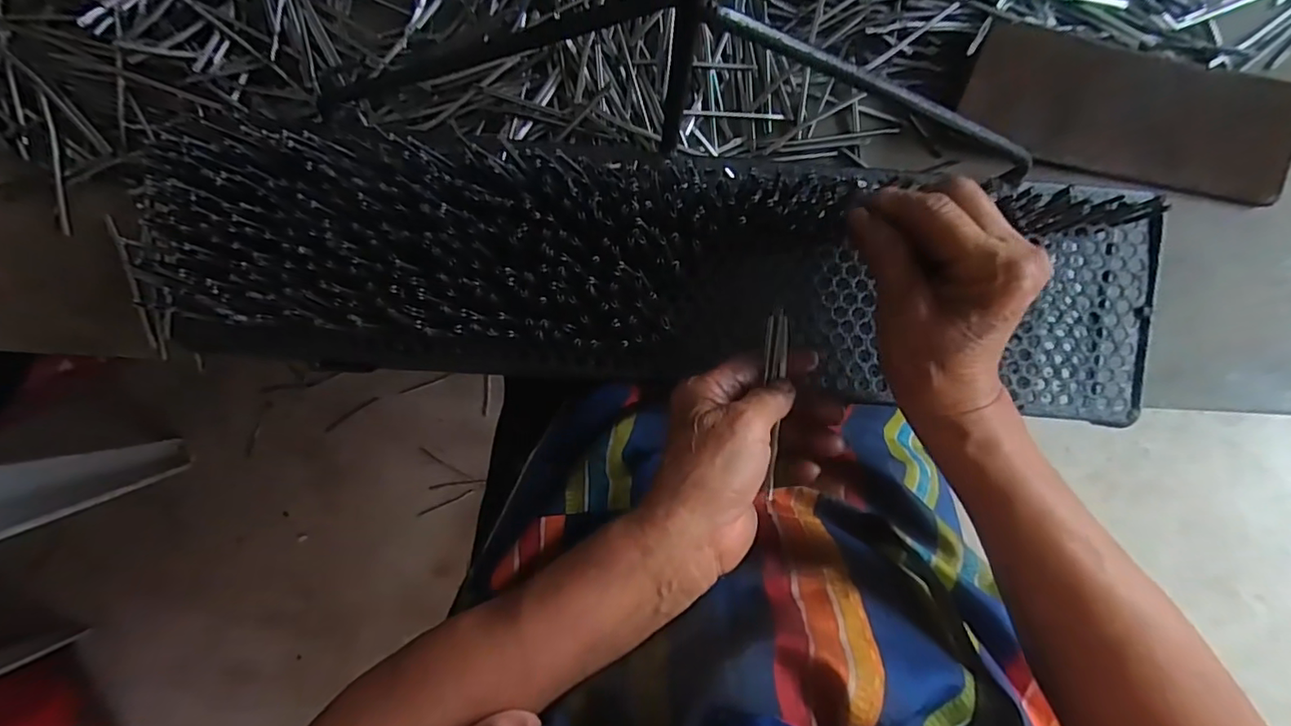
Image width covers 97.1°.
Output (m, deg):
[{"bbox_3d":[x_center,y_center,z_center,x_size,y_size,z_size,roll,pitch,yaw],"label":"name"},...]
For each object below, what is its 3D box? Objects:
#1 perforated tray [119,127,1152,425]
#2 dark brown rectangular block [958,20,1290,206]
[{"bbox_3d":[0.017,-0.054,0.347,0.597,0.052,0.138,3,96,-6],"label":"perforated tray"},{"bbox_3d":[0.353,-0.175,0.411,0.246,0.009,0.081,10,115,-3],"label":"dark brown rectangular block"}]

